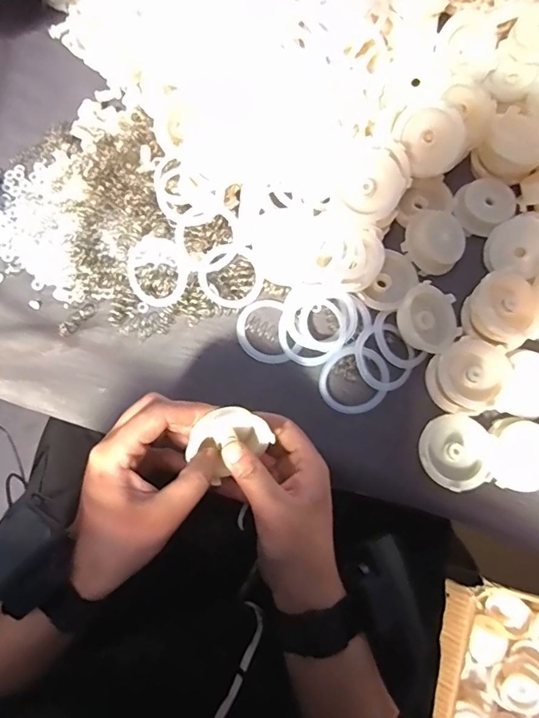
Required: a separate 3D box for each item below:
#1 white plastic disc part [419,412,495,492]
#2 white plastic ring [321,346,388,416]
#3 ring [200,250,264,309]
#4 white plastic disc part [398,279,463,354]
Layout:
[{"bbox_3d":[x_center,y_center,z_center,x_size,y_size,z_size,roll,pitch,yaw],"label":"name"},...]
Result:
[{"bbox_3d":[0.140,0.068,0.363,0.056,0.014,0.054,1,74,-2],"label":"white plastic disc part"},{"bbox_3d":[0.066,0.017,0.381,0.052,0.004,0.052,0,92,-4],"label":"white plastic ring"},{"bbox_3d":[-0.029,-0.067,0.391,0.047,0.009,0.049,1,74,-2],"label":"ring"},{"bbox_3d":[0.125,-0.033,0.378,0.050,0.019,0.052,1,74,-2],"label":"white plastic disc part"}]

